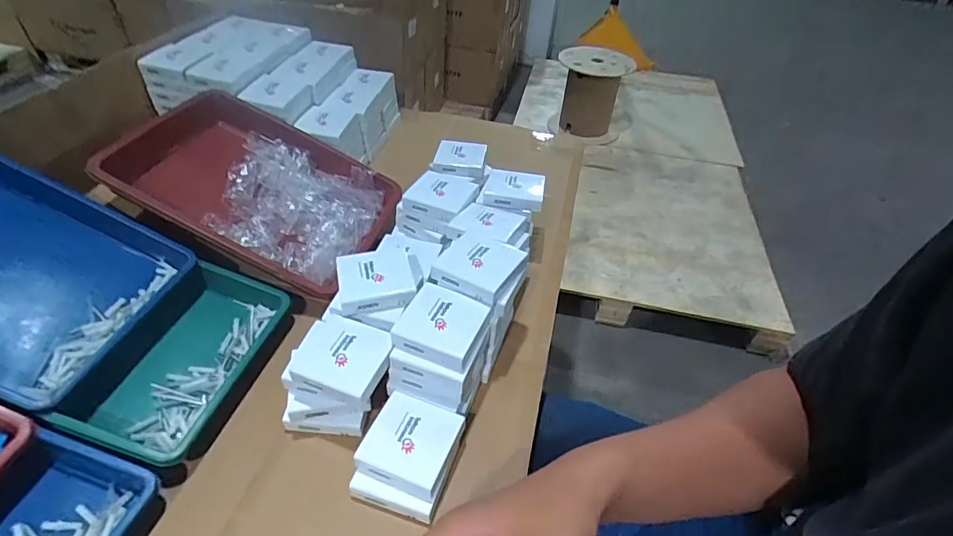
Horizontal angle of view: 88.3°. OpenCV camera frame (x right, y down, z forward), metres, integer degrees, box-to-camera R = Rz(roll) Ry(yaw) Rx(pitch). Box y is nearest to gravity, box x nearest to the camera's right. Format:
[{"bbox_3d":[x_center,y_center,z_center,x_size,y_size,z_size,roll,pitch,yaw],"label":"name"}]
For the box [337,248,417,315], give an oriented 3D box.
[{"bbox_3d":[-0.119,0.012,0.578,0.083,0.021,0.088,-8,44,-14],"label":"box"}]

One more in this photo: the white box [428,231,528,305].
[{"bbox_3d":[0.003,-0.005,0.576,0.086,0.026,0.088,22,45,18],"label":"white box"}]

